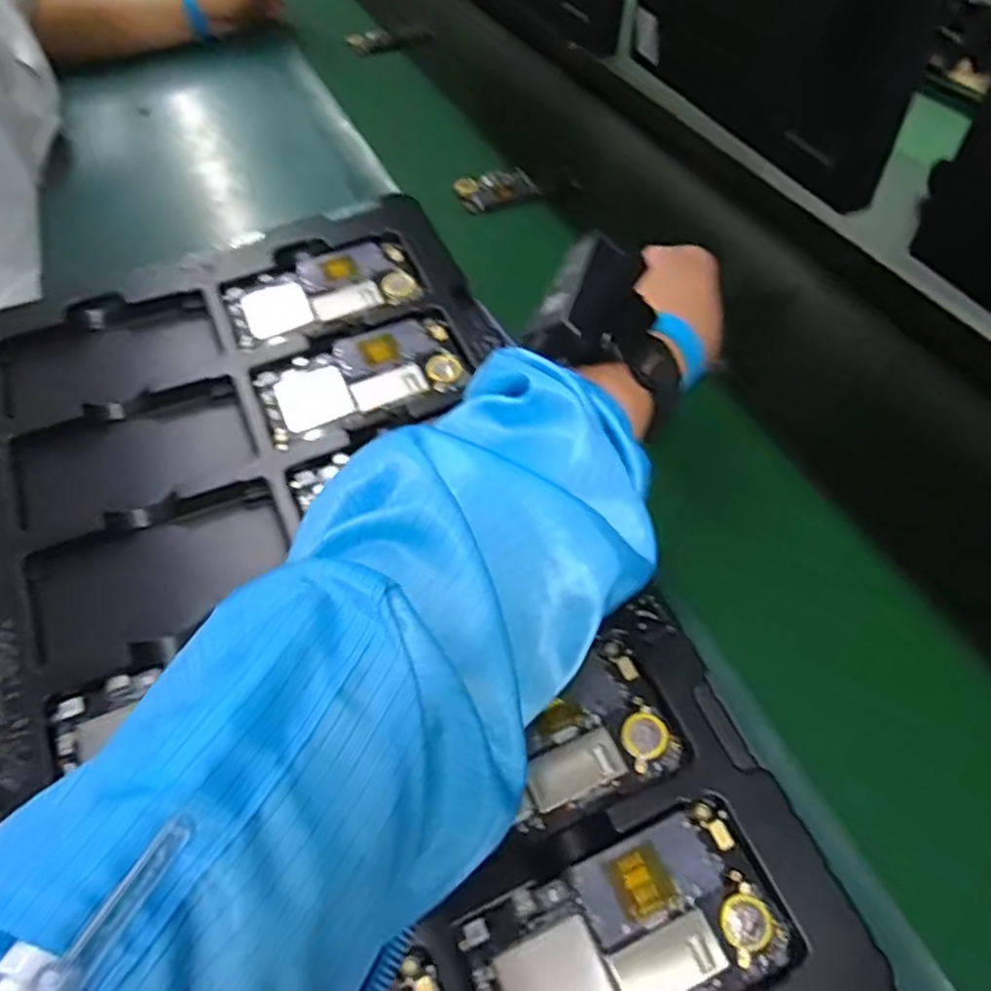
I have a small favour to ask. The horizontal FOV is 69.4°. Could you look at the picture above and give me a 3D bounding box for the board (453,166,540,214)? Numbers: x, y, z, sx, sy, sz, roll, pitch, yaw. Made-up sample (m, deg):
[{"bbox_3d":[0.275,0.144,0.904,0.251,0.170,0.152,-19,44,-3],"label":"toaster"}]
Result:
[{"bbox_3d":[-0.001,-0.323,0.752,0.079,0.013,0.056,-22,54,-15],"label":"board"}]

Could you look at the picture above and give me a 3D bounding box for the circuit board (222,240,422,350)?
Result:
[{"bbox_3d":[-0.119,-0.139,0.495,0.125,0.018,0.069,-21,53,-14],"label":"circuit board"}]

